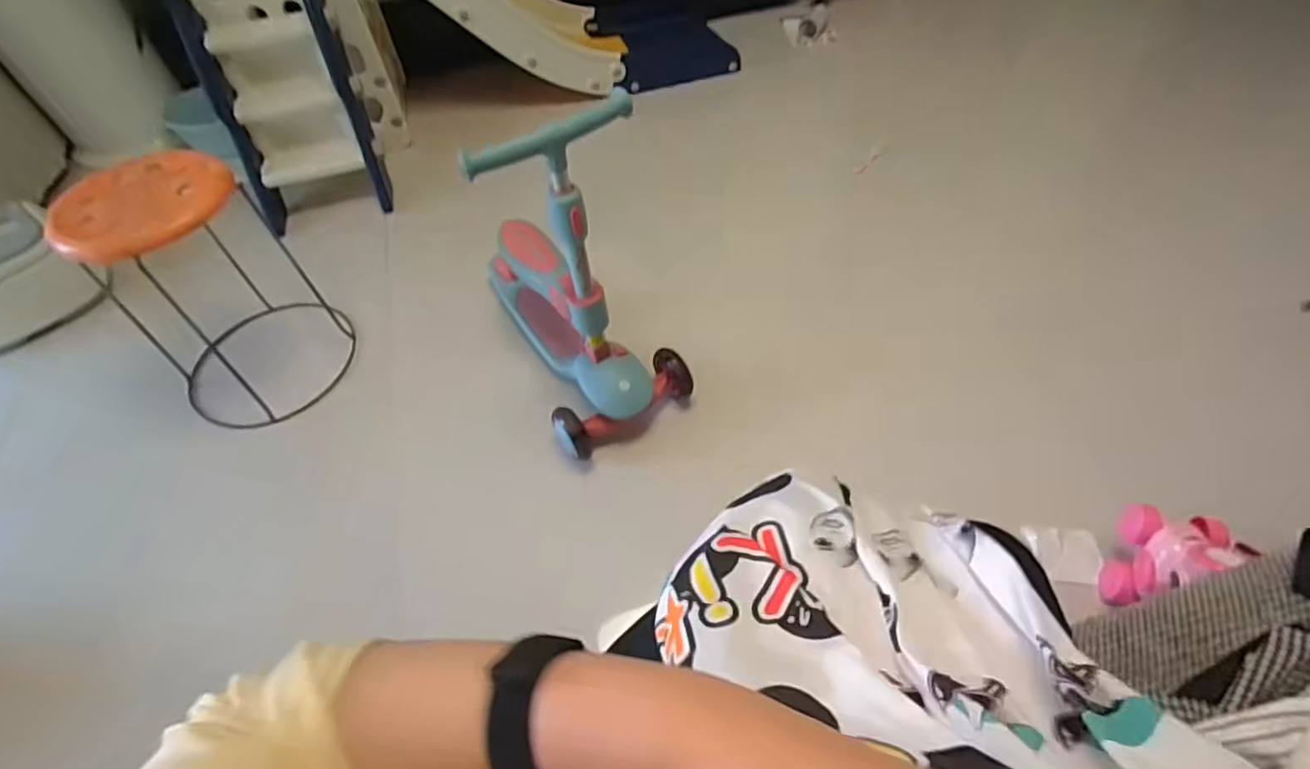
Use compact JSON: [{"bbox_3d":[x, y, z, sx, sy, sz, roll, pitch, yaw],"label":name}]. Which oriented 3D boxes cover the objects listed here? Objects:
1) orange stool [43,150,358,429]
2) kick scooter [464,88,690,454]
[{"bbox_3d":[-0.774,-0.167,1.115,0.280,0.448,0.263,-33,57,-19],"label":"orange stool"},{"bbox_3d":[-0.155,-0.243,1.055,0.255,0.534,0.469,-24,55,-14],"label":"kick scooter"}]

